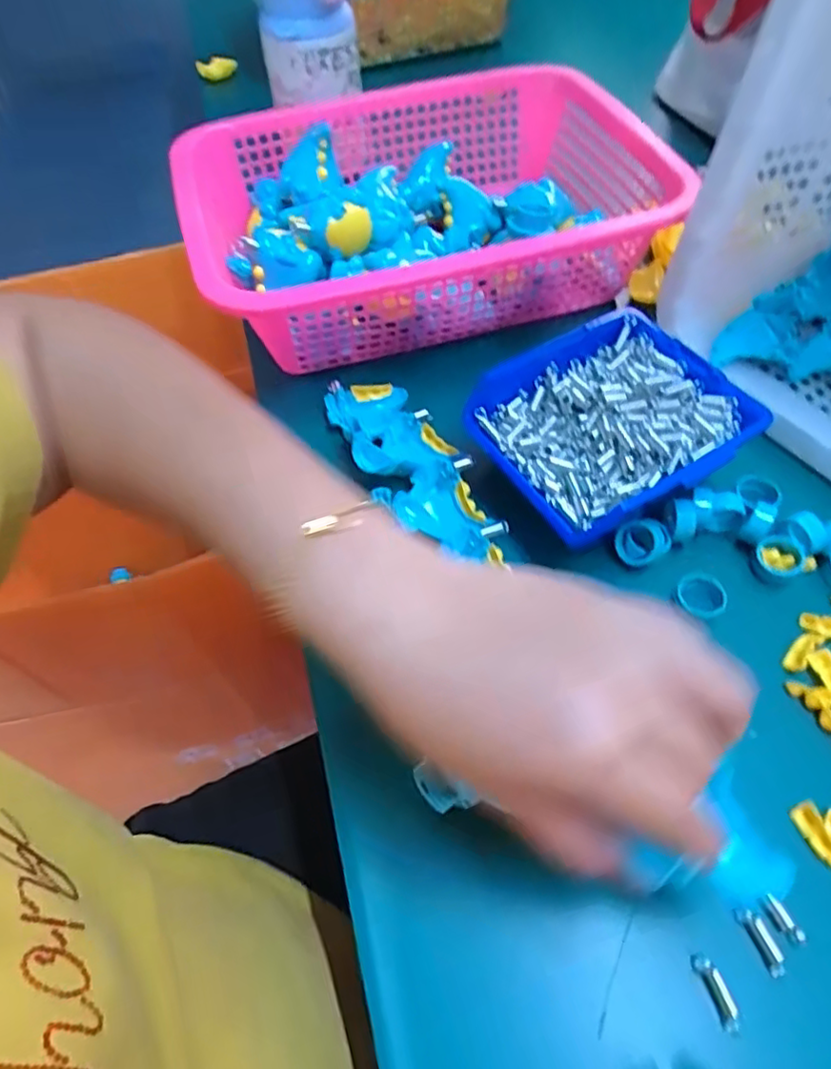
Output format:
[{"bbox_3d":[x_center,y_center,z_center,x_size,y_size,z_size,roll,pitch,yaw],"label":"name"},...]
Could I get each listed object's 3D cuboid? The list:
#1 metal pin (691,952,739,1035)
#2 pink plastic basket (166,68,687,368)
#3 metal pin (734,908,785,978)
[{"bbox_3d":[0.122,0.185,0.255,0.008,0.005,0.027,-18,57,-8],"label":"metal pin"},{"bbox_3d":[0.018,-0.260,0.502,0.369,0.087,0.264,-17,57,-8],"label":"pink plastic basket"},{"bbox_3d":[0.144,0.168,0.260,0.008,0.005,0.025,-18,57,-9],"label":"metal pin"}]

